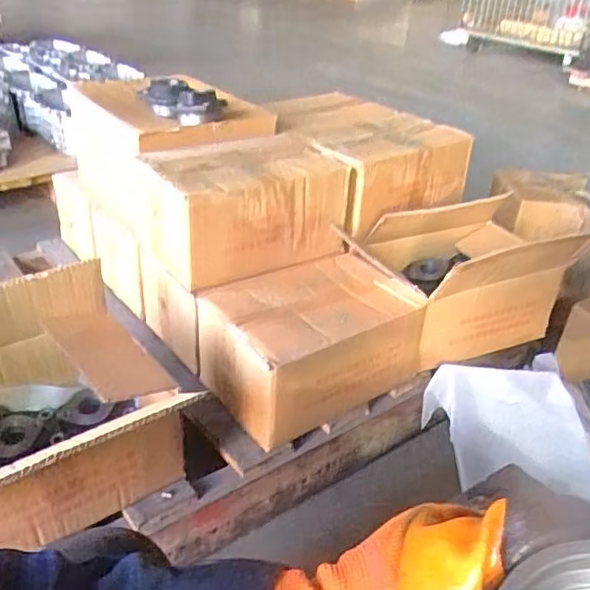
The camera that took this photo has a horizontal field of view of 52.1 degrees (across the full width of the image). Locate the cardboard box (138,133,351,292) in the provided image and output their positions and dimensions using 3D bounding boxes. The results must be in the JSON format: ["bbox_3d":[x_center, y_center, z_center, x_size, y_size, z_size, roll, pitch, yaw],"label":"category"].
[{"bbox_3d":[-0.084,-0.143,1.054,0.326,0.190,0.191,-15,37,-27],"label":"cardboard box"}]

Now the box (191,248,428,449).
[{"bbox_3d":[0.025,0.076,0.999,0.320,0.164,0.221,-17,37,-29],"label":"box"}]

